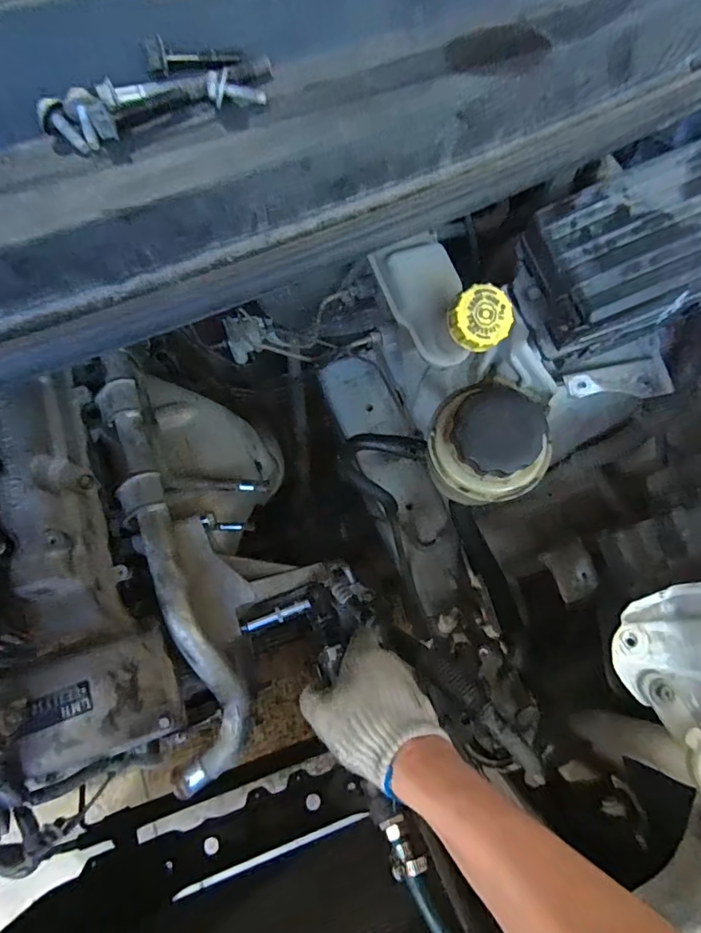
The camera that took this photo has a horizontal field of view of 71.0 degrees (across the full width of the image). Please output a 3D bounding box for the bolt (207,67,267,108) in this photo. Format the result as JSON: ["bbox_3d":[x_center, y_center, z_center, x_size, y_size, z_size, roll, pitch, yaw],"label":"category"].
[{"bbox_3d":[-0.054,-0.180,0.236,0.027,0.012,0.009,-1,72,-20],"label":"bolt"}]

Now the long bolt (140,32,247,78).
[{"bbox_3d":[-0.074,-0.198,0.234,0.046,0.014,0.010,-17,74,-6],"label":"long bolt"}]

